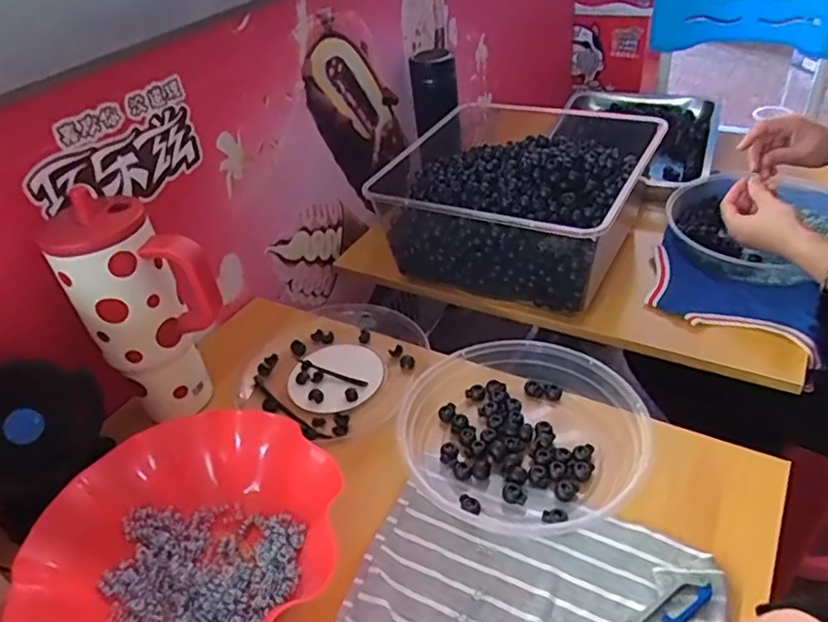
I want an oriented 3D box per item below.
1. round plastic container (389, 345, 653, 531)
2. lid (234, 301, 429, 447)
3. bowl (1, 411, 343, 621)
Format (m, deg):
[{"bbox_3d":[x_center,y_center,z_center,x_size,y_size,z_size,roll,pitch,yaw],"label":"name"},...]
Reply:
[{"bbox_3d":[0.095,0.103,0.527,0.208,0.038,0.181,5,39,16],"label":"round plastic container"},{"bbox_3d":[-0.089,0.061,0.646,0.182,0.026,0.185,-5,38,4],"label":"lid"},{"bbox_3d":[-0.167,0.171,0.463,0.212,0.059,0.205,-5,38,4],"label":"bowl"}]

